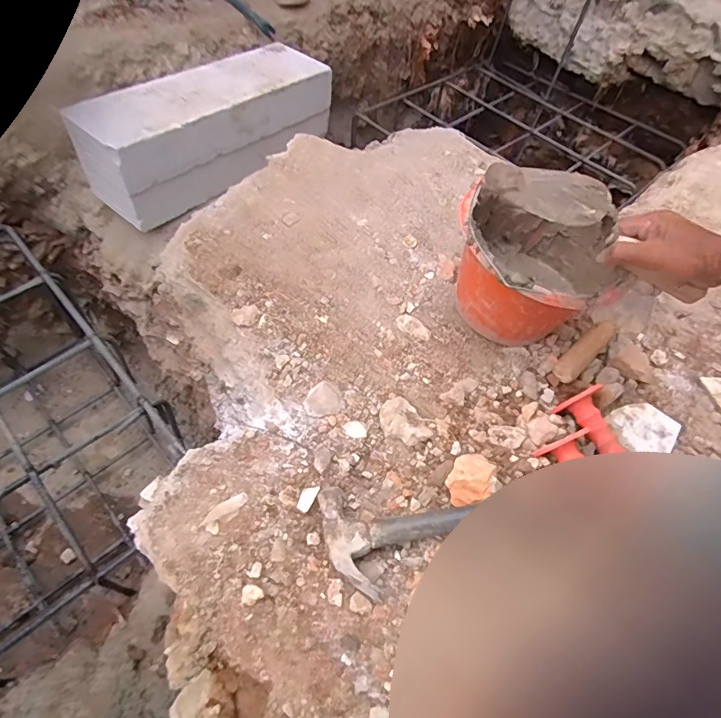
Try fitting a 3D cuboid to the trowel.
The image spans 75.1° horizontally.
[{"bbox_3d":[0.258,-0.146,0.508,0.260,0.044,0.062,33,60,4],"label":"trowel"}]

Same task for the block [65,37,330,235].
[{"bbox_3d":[-0.347,-0.543,1.107,0.193,0.204,0.585,39,58,19],"label":"block"}]

